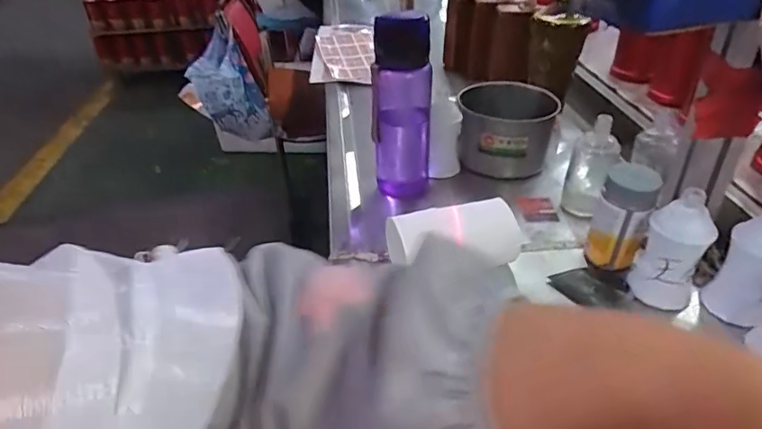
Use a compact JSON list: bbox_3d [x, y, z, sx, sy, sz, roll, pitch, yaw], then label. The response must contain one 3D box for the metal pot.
[{"bbox_3d":[0.179,-0.115,0.729,0.132,0.100,0.128,0,34,6],"label":"metal pot"}]

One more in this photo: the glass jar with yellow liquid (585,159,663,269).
[{"bbox_3d":[0.251,0.000,0.534,0.052,0.103,0.046,14,38,25],"label":"glass jar with yellow liquid"}]

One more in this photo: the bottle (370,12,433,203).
[{"bbox_3d":[0.026,-0.131,0.657,0.074,0.240,0.070,-3,34,2],"label":"bottle"}]

